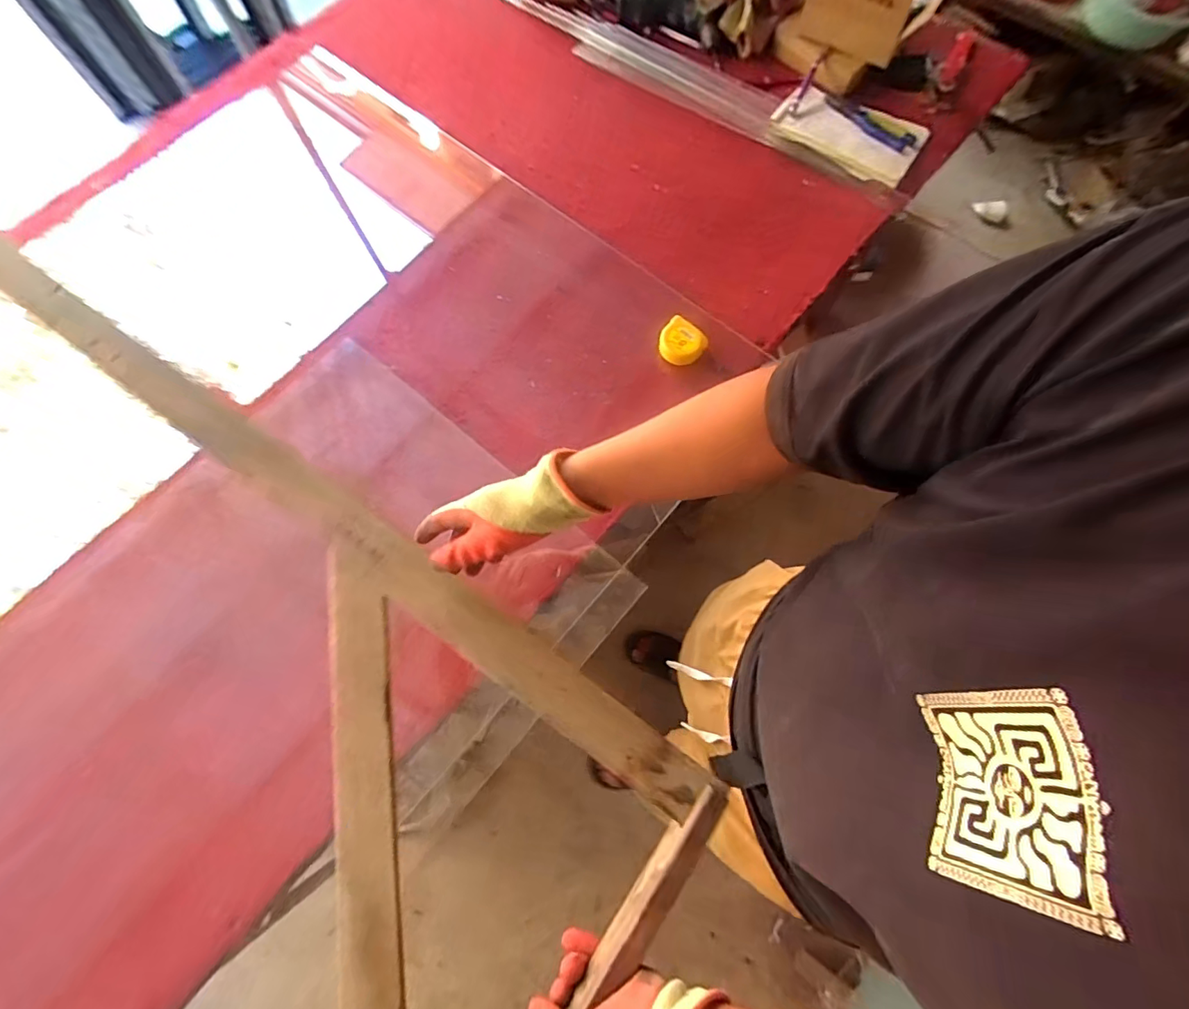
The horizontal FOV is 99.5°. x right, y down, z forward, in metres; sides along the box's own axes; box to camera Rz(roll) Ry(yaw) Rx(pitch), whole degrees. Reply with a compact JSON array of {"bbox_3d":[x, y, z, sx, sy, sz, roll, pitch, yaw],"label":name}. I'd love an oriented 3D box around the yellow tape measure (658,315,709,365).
[{"bbox_3d":[0.142,-0.260,0.820,0.071,0.042,0.075,31,76,10],"label":"yellow tape measure"}]

